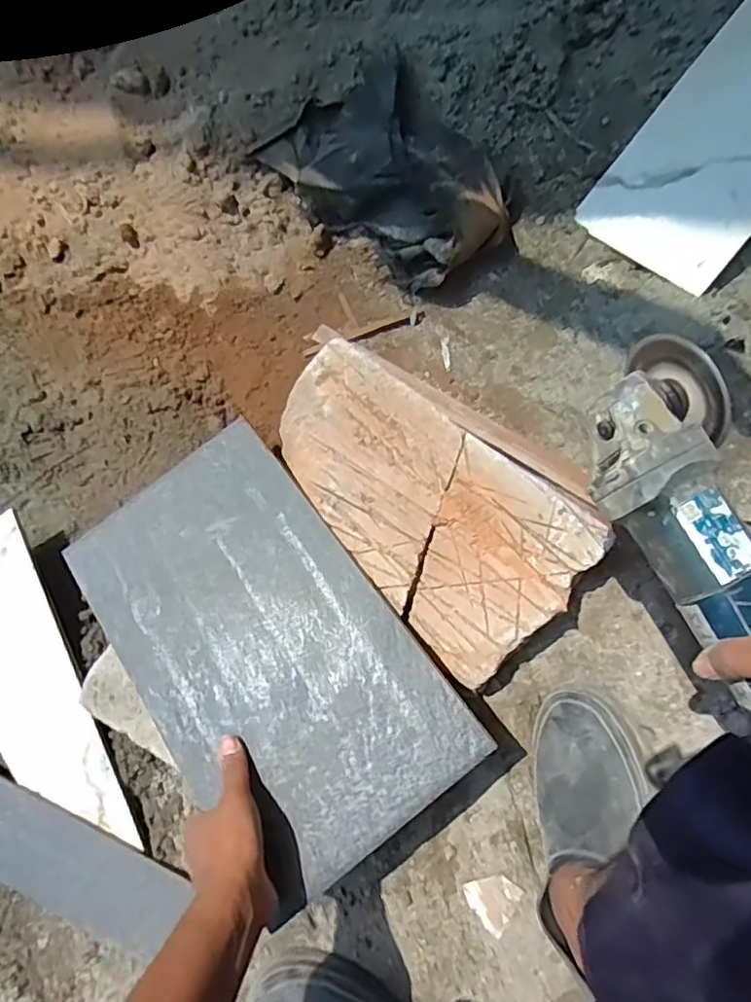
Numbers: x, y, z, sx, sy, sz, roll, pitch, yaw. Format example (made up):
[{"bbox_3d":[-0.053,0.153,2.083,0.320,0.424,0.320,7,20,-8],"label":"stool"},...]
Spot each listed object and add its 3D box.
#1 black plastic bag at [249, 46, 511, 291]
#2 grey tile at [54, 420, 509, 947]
[{"bbox_3d":[0.024,-0.371,0.679,0.177,0.090,0.275,-40,83,-7],"label":"black plastic bag"},{"bbox_3d":[-0.107,0.126,0.542,0.227,0.012,0.388,-37,69,-3],"label":"grey tile"}]

